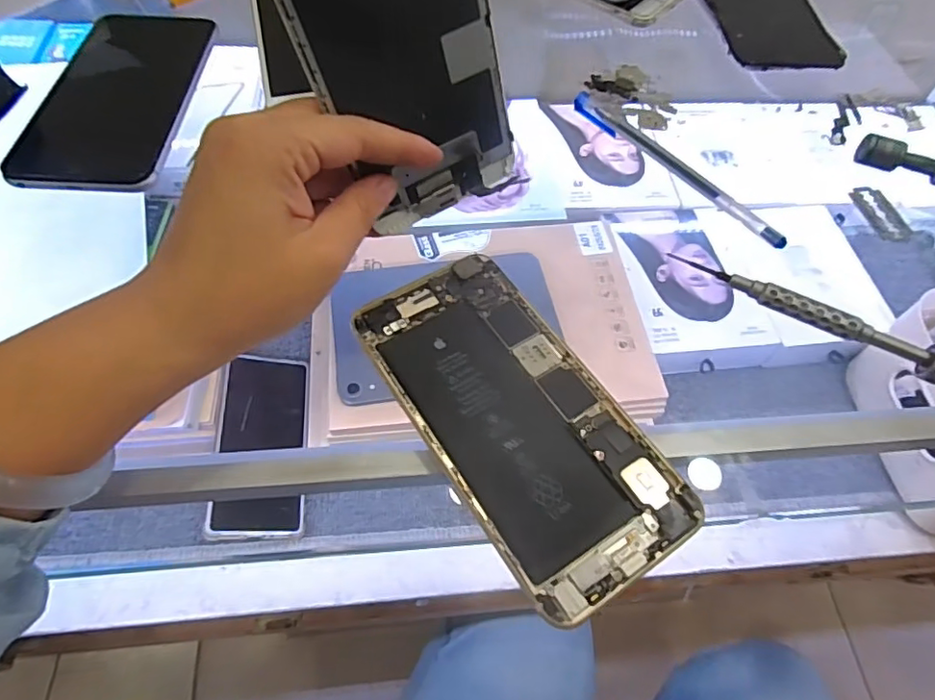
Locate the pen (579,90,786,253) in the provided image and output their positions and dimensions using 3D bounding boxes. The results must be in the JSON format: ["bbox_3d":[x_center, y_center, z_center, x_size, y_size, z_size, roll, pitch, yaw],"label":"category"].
[{"bbox_3d":[0.118,-0.106,0.326,0.011,0.008,0.149,-36,66,-23],"label":"pen"}]

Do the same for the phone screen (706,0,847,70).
[{"bbox_3d":[0.213,-0.253,0.416,0.078,0.011,0.148,-2,58,-4],"label":"phone screen"}]

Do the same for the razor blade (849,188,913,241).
[{"bbox_3d":[0.233,-0.077,0.322,0.017,0.005,0.038,-19,64,2],"label":"razor blade"}]

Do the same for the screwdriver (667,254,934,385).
[{"bbox_3d":[0.159,-0.019,0.266,0.123,0.013,0.014,27,60,13],"label":"screwdriver"}]

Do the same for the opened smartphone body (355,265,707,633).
[{"bbox_3d":[0.020,0.025,0.241,0.075,0.006,0.155,-28,63,-19],"label":"opened smartphone body"}]

